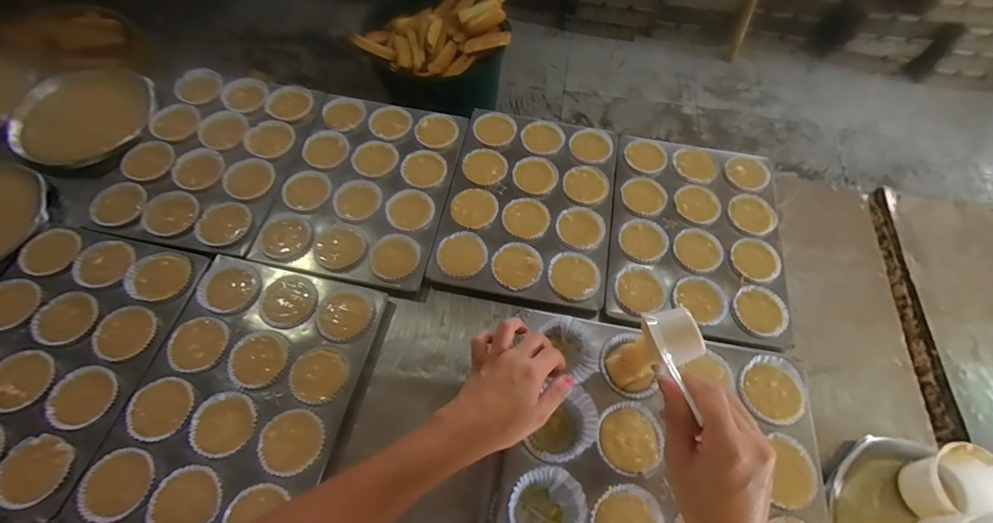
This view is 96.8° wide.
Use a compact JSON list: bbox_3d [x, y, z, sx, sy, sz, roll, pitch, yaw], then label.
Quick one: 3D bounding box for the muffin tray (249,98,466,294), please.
[{"bbox_3d":[-0.191,-0.114,0.655,0.237,0.024,0.301,11,61,3],"label":"muffin tray"}]

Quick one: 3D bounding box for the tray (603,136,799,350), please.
[{"bbox_3d":[0.295,-0.045,0.637,0.257,0.028,0.312,11,61,3],"label":"tray"}]

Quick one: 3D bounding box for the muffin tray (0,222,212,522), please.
[{"bbox_3d":[-0.533,0.102,0.522,0.245,0.027,0.304,12,61,3],"label":"muffin tray"}]

